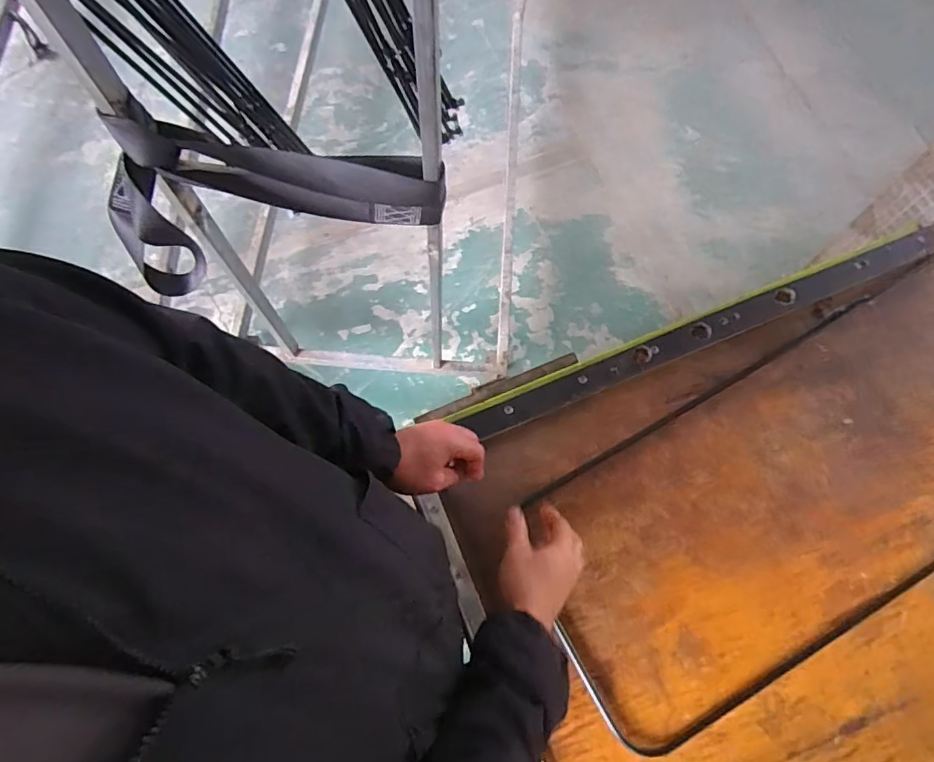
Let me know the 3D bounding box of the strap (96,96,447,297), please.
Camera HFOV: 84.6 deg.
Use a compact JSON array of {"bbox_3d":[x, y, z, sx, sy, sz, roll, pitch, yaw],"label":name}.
[{"bbox_3d":[-0.258,-0.270,0.704,0.437,0.189,0.141,-12,74,-3],"label":"strap"}]

